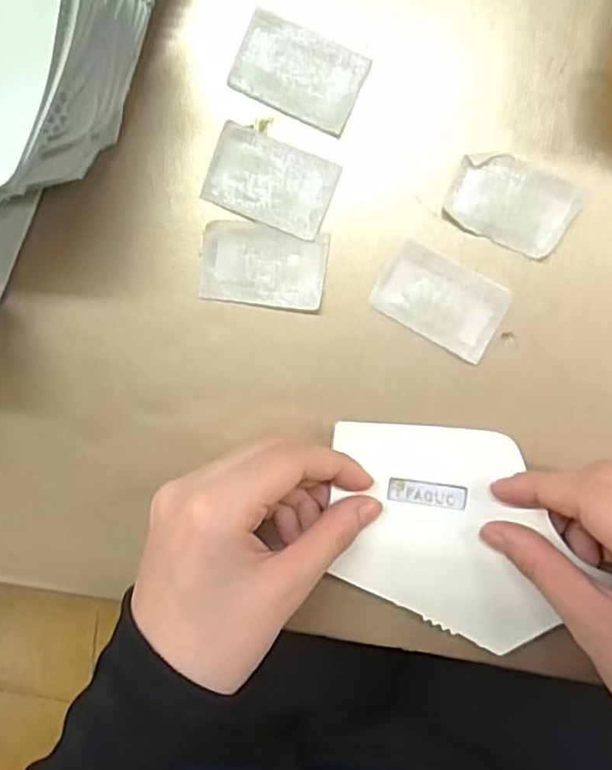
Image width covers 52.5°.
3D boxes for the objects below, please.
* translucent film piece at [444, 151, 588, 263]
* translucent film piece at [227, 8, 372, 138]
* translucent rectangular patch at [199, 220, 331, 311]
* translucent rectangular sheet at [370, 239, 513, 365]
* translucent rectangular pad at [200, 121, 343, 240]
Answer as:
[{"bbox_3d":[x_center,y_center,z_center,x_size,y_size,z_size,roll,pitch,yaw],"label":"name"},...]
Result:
[{"bbox_3d":[0.088,-0.078,0.263,0.051,0.004,0.035,25,97,1],"label":"translucent film piece"},{"bbox_3d":[-0.003,-0.133,0.265,0.053,0.004,0.034,25,97,1],"label":"translucent film piece"},{"bbox_3d":[-0.019,-0.053,0.275,0.055,0.004,0.034,8,97,3],"label":"translucent rectangular patch"},{"bbox_3d":[0.059,-0.037,0.270,0.055,0.004,0.034,29,98,0],"label":"translucent rectangular sheet"},{"bbox_3d":[-0.015,-0.089,0.270,0.054,0.004,0.035,22,97,1],"label":"translucent rectangular pad"}]

